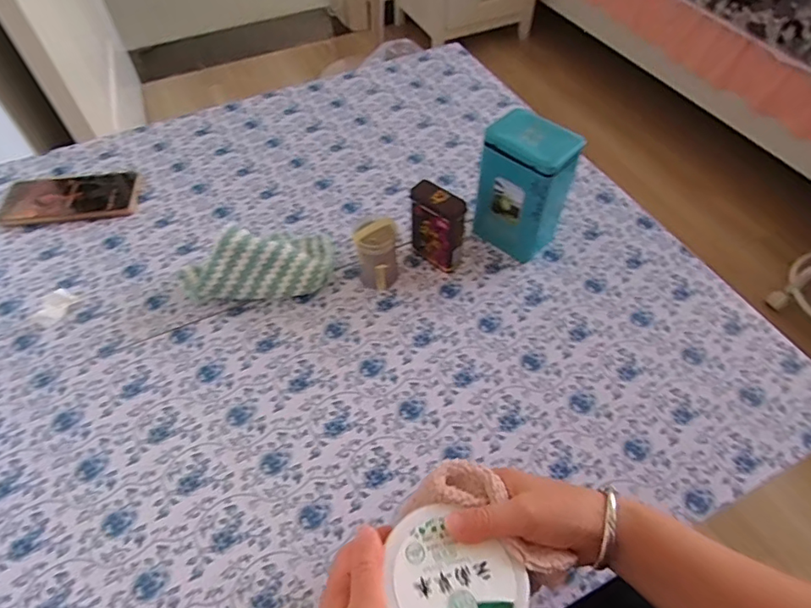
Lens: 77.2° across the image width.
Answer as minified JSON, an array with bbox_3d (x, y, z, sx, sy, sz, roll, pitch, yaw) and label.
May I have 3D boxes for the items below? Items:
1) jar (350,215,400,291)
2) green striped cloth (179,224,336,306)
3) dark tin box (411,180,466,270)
[{"bbox_3d":[-0.032,-0.055,0.553,0.049,0.077,0.048,-4,54,-2],"label":"jar"},{"bbox_3d":[-0.164,-0.055,0.563,0.161,0.063,0.097,-10,54,-6],"label":"green striped cloth"},{"bbox_3d":[0.032,-0.082,0.562,0.060,0.094,0.030,34,61,23],"label":"dark tin box"}]

